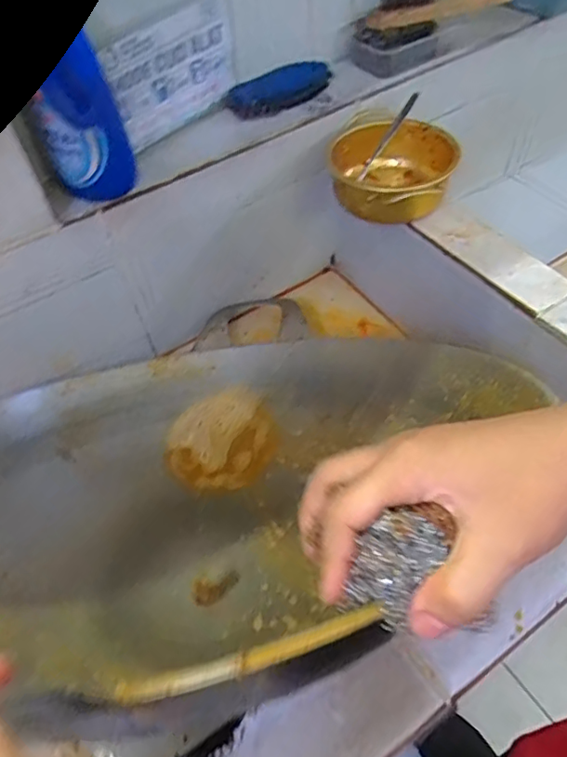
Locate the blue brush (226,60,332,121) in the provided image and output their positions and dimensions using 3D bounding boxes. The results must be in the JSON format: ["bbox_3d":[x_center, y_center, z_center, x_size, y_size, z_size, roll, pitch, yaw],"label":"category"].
[{"bbox_3d":[-0.003,-0.399,0.761,0.157,0.042,0.038,-26,55,-14],"label":"blue brush"}]

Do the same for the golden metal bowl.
[{"bbox_3d":[0.145,-0.281,0.761,0.161,0.080,0.166,-2,53,3],"label":"golden metal bowl"}]

